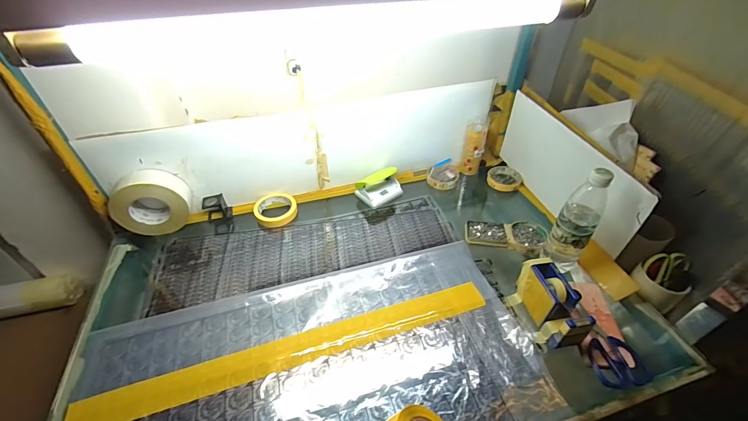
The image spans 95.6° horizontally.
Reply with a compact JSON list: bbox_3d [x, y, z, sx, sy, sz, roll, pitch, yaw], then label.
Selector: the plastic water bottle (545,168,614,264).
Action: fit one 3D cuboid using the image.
[{"bbox_3d":[0.373,0.022,0.625,0.065,0.216,0.064,31,51,31],"label":"plastic water bottle"}]

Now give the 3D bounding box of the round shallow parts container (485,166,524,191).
[{"bbox_3d":[0.347,-0.086,0.902,0.090,0.017,0.094,-1,42,1],"label":"round shallow parts container"}]

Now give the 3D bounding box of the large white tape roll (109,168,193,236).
[{"bbox_3d":[-0.469,-0.007,0.722,0.146,0.145,0.058,-16,44,-16],"label":"large white tape roll"}]

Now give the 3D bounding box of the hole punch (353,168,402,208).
[{"bbox_3d":[0.014,-0.066,0.850,0.099,0.067,0.073,-29,49,-28],"label":"hole punch"}]

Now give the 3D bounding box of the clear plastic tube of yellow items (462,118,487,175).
[{"bbox_3d":[0.265,-0.175,0.906,0.057,0.132,0.071,11,43,13],"label":"clear plastic tube of yellow items"}]

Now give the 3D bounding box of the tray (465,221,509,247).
[{"bbox_3d":[0.247,0.047,0.750,0.087,0.014,0.070,6,42,7],"label":"tray"}]

